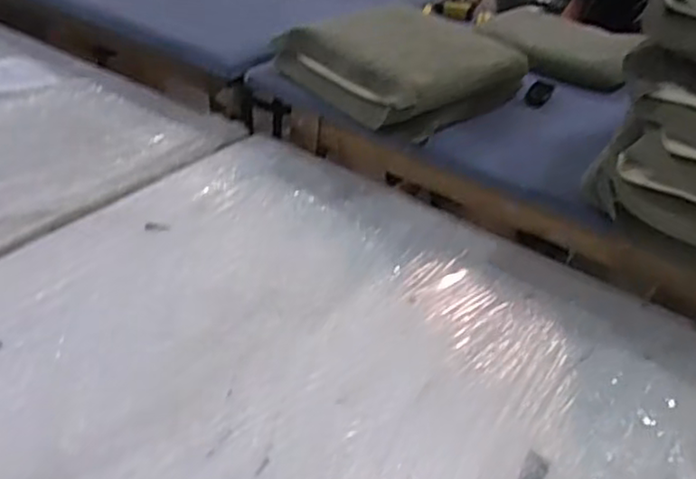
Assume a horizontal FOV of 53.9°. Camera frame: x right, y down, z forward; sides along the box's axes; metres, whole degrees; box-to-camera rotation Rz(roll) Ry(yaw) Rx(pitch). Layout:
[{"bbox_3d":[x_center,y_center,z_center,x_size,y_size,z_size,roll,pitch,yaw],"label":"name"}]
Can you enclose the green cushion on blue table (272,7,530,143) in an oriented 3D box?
[{"bbox_3d":[0.126,-0.412,1.592,0.463,0.139,0.462,33,43,32],"label":"green cushion on blue table"}]

